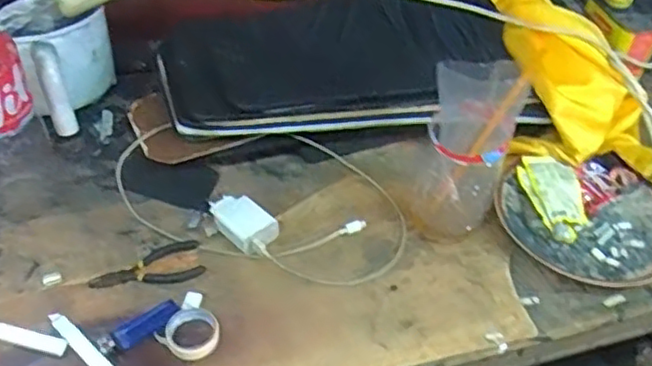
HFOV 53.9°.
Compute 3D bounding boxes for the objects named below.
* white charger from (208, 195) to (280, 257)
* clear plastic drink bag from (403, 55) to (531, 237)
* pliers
[{"bbox_3d":[-0.092,0.044,0.719,0.054,0.025,0.082,-33,57,-30],"label":"white charger"},{"bbox_3d":[0.143,-0.030,0.695,0.097,0.199,0.082,21,49,15],"label":"clear plastic drink bag"},{"bbox_3d":[-0.190,0.087,0.684,0.114,0.005,0.054,-7,48,-11],"label":"pliers"}]

